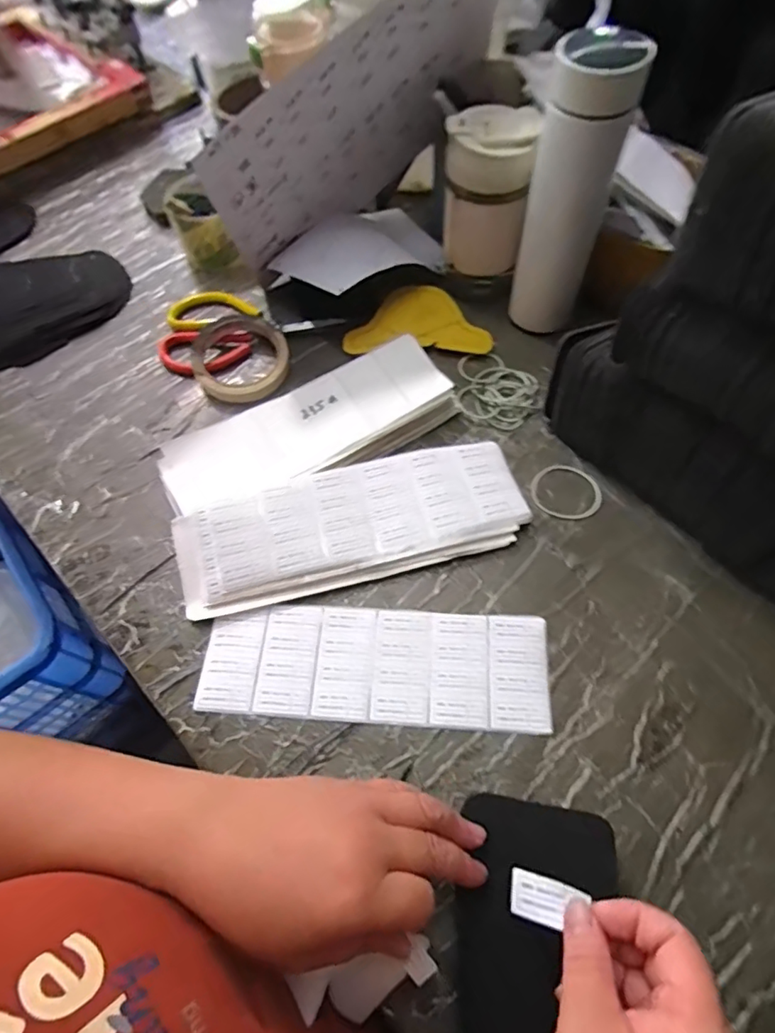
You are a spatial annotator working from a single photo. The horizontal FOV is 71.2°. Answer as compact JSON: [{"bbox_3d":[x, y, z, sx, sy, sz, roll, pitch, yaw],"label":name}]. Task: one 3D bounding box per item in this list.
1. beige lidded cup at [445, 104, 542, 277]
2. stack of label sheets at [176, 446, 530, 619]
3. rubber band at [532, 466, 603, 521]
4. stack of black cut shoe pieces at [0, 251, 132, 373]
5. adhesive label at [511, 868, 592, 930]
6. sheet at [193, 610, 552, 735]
[{"bbox_3d":[0.096,-0.305,0.517,0.076,0.126,0.065,13,64,11],"label":"beige lidded cup"},{"bbox_3d":[-0.028,0.007,0.448,0.281,0.027,0.101,-16,62,-7],"label":"stack of label sheets"},{"bbox_3d":[0.154,-0.022,0.466,0.058,0.004,0.051,16,63,10],"label":"rubber band"},{"bbox_3d":[-0.389,-0.244,0.608,0.183,0.019,0.156,-33,65,-16],"label":"stack of black cut shoe pieces"},{"bbox_3d":[0.080,0.194,0.272,0.036,0.004,0.020,1,66,32],"label":"adhesive label"},{"bbox_3d":[-0.011,0.110,0.404,0.252,0.004,0.079,2,61,4],"label":"sheet"}]

